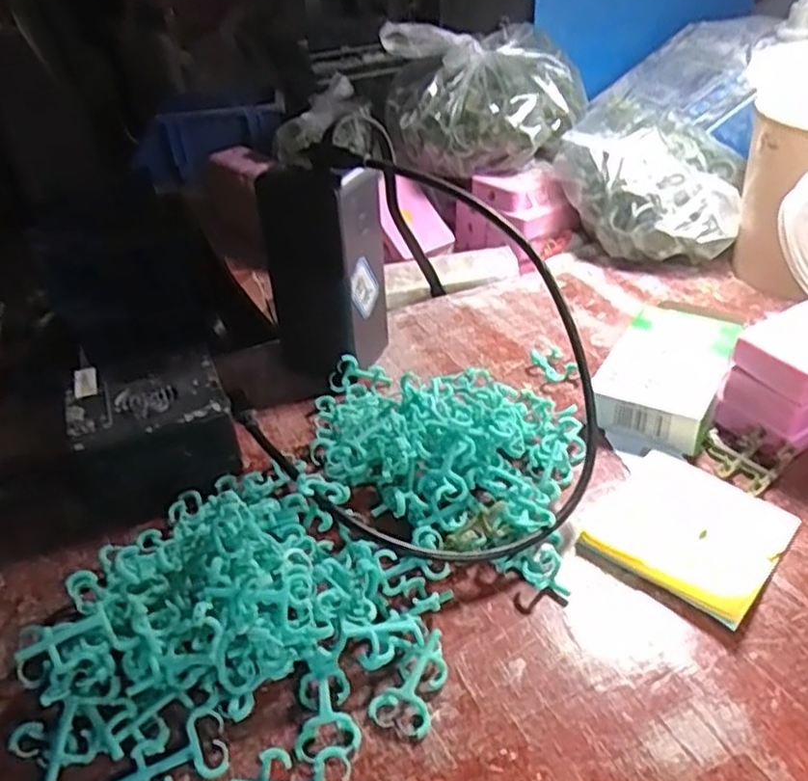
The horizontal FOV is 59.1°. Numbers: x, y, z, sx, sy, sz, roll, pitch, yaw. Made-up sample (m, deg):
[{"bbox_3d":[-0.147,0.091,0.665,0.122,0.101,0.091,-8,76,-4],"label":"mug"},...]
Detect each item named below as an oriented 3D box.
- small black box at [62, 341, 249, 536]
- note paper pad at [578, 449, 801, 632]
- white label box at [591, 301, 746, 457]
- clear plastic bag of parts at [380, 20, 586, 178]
[{"bbox_3d":[-0.131,0.020,0.373,0.076,0.054,0.073,-17,39,-17],"label":"small black box"},{"bbox_3d":[0.133,0.063,0.333,0.076,0.006,0.080,25,45,33],"label":"note paper pad"},{"bbox_3d":[0.150,-0.007,0.406,0.061,0.028,0.105,19,42,28],"label":"white label box"},{"bbox_3d":[0.065,-0.240,0.587,0.161,0.097,0.105,-3,35,4],"label":"clear plastic bag of parts"}]

